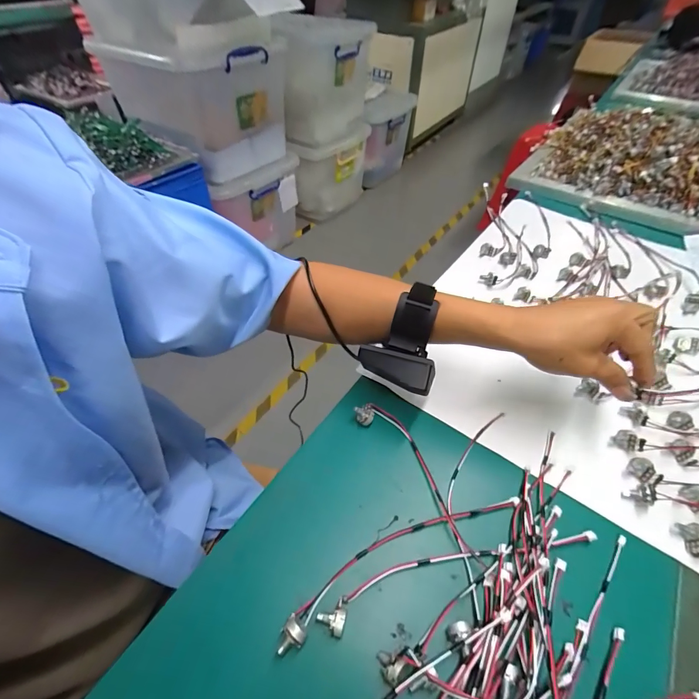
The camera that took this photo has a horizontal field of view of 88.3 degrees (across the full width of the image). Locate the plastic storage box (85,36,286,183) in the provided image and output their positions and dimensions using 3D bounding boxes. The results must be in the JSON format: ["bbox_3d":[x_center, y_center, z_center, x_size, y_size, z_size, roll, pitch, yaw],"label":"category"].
[{"bbox_3d":[-0.563,-0.935,1.401,0.542,0.412,0.401,22,53,19],"label":"plastic storage box"}]

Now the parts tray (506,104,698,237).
[{"bbox_3d":[0.593,-0.379,0.704,0.411,0.077,0.396,30,55,24],"label":"parts tray"}]

